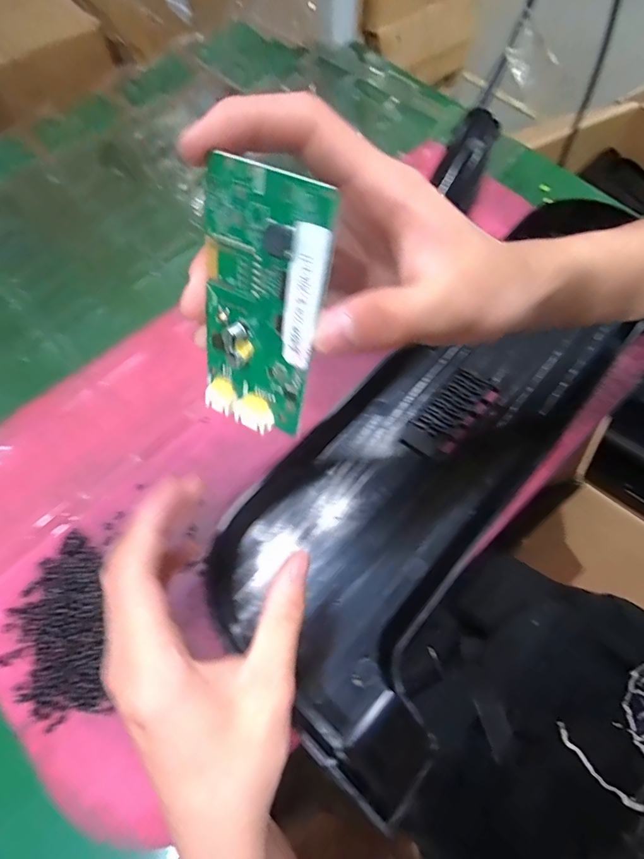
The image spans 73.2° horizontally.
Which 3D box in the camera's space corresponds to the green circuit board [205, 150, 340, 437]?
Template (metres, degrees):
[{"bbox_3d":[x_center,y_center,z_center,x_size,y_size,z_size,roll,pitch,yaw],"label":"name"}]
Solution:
[{"bbox_3d":[-0.023,-0.041,0.157,0.046,0.093,0.009,23,40,9],"label":"green circuit board"}]

